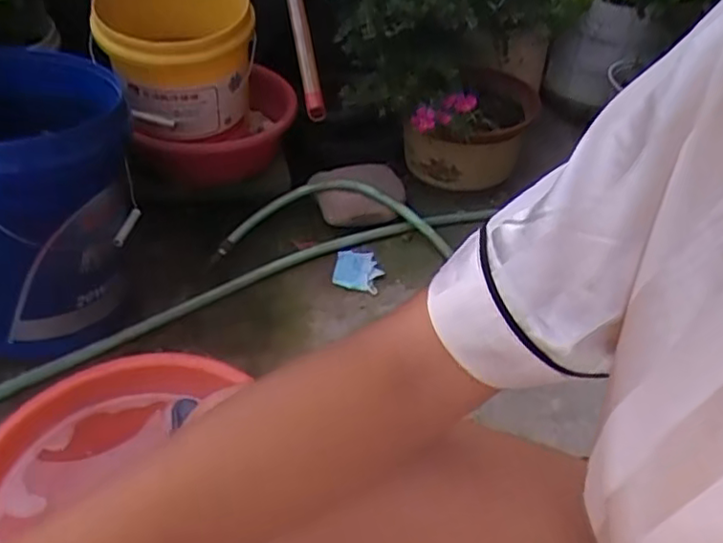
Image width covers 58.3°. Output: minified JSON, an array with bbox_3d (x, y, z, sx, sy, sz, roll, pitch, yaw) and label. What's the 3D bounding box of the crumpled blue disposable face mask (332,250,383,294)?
[{"bbox_3d":[-0.004,-0.010,1.141,0.081,0.018,0.100,6,38,0],"label":"crumpled blue disposable face mask"}]

